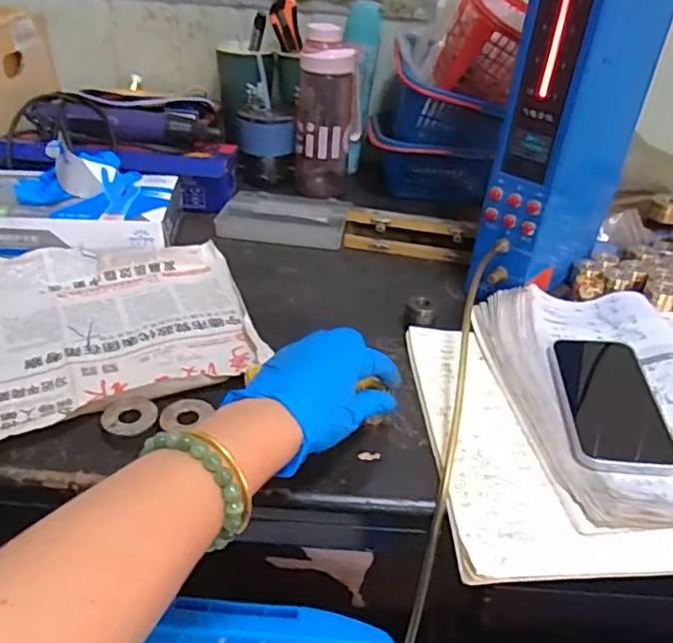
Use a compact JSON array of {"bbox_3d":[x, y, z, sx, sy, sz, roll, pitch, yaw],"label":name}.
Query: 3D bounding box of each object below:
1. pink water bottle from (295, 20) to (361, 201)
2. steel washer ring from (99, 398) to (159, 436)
[{"bbox_3d":[-0.012,-0.273,0.815,0.084,0.220,0.078,5,34,2],"label":"pink water bottle"},{"bbox_3d":[-0.154,0.071,0.451,0.034,0.005,0.041,31,34,12],"label":"steel washer ring"}]

